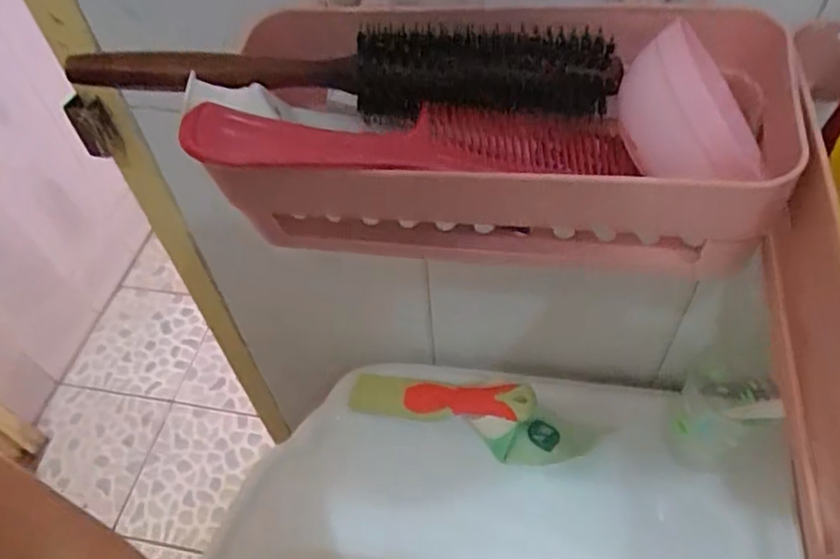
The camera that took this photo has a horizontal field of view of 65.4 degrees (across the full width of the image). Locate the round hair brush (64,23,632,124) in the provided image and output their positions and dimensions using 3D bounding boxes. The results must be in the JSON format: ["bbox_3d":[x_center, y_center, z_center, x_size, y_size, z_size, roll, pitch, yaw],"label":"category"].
[{"bbox_3d":[-0.031,-0.096,0.311,0.247,0.043,0.039,-4,51,1],"label":"round hair brush"}]

